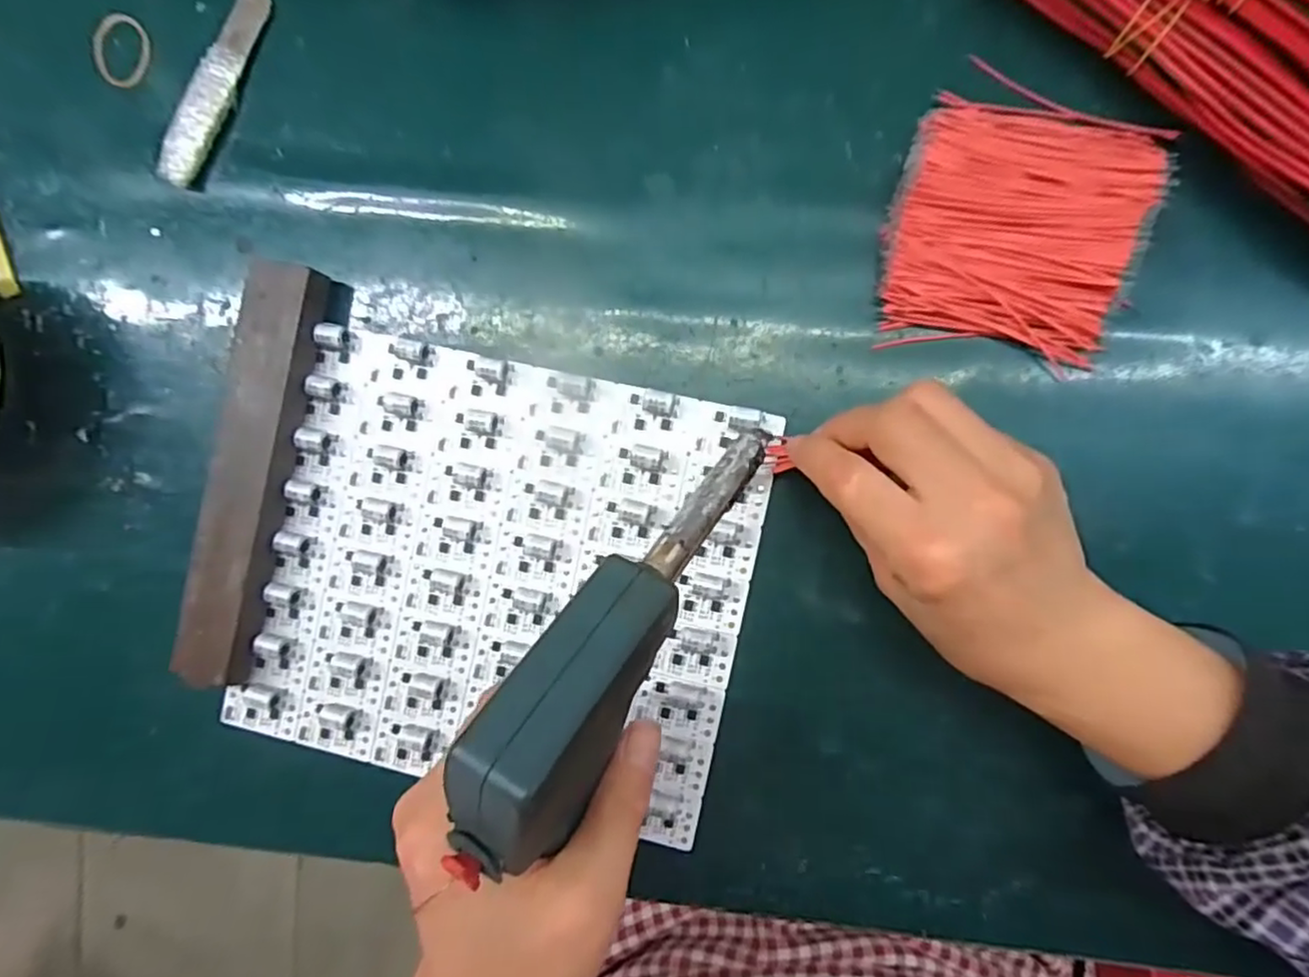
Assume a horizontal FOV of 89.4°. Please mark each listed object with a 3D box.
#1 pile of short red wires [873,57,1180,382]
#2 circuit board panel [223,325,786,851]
[{"bbox_3d":[0.154,-0.113,0.280,0.099,0.014,0.112,17,94,6],"label":"pile of short red wires"},{"bbox_3d":[-0.072,0.043,0.310,0.223,0.012,0.200,13,94,6],"label":"circuit board panel"}]

